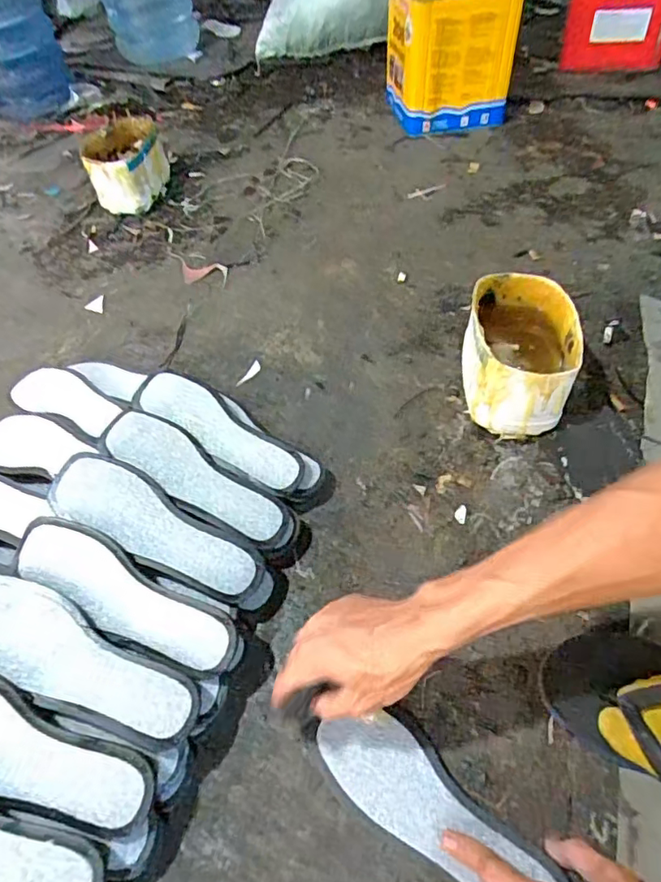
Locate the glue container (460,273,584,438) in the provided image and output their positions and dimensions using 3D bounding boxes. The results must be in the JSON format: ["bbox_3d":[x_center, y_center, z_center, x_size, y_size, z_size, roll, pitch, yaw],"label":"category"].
[{"bbox_3d":[0.242,-0.112,0.713,0.123,0.128,0.194,4,53,9],"label":"glue container"}]

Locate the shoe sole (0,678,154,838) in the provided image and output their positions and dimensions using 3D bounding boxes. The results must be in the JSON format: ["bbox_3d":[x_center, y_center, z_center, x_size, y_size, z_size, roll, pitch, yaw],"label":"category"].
[{"bbox_3d":[-0.263,0.258,0.460,0.233,0.018,0.073,24,57,4],"label":"shoe sole"}]

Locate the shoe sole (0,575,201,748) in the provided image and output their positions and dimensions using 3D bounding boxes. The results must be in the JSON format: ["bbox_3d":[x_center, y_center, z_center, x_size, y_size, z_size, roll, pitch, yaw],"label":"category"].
[{"bbox_3d":[-0.230,0.197,0.499,0.236,0.008,0.078,21,59,9],"label":"shoe sole"}]

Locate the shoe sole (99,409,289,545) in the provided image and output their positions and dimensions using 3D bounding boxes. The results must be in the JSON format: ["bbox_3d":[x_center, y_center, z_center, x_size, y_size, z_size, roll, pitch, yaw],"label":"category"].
[{"bbox_3d":[-0.154,0.037,0.621,0.236,0.028,0.077,32,60,10],"label":"shoe sole"}]

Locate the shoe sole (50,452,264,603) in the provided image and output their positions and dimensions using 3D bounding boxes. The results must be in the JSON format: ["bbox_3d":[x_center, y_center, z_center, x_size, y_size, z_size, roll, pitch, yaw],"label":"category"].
[{"bbox_3d":[-0.182,0.088,0.575,0.238,0.012,0.075,29,59,5],"label":"shoe sole"}]

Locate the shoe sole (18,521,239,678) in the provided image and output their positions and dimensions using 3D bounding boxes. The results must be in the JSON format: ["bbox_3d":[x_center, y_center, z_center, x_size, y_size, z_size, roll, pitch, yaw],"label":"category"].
[{"bbox_3d":[-0.200,0.150,0.531,0.234,0.021,0.064,28,59,9],"label":"shoe sole"}]

